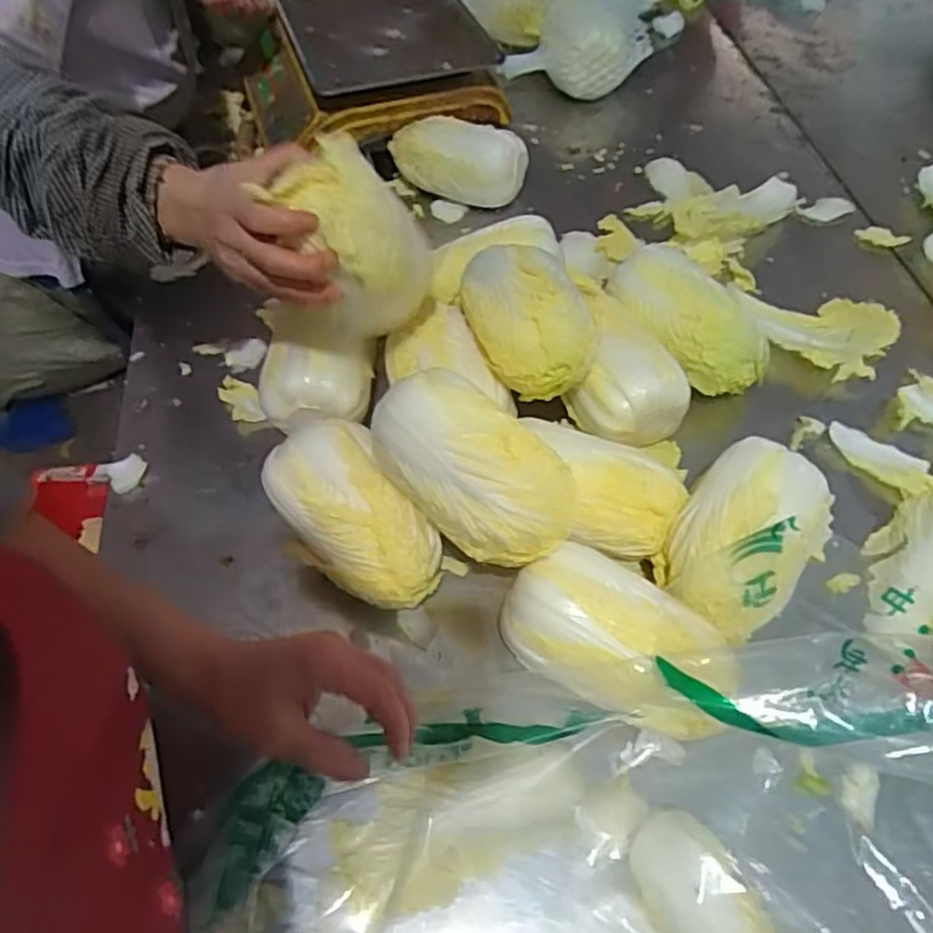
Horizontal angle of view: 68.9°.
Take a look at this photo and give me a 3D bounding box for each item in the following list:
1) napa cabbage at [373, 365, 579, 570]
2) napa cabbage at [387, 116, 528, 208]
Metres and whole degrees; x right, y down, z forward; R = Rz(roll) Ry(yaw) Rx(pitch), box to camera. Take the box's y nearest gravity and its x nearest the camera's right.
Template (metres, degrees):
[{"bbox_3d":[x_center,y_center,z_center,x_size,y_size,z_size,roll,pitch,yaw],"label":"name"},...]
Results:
[{"bbox_3d":[0.000,0.003,0.507,0.171,0.083,0.082,36,64,22],"label":"napa cabbage"},{"bbox_3d":[-0.012,-0.393,0.869,0.175,0.069,0.077,15,58,10],"label":"napa cabbage"}]

